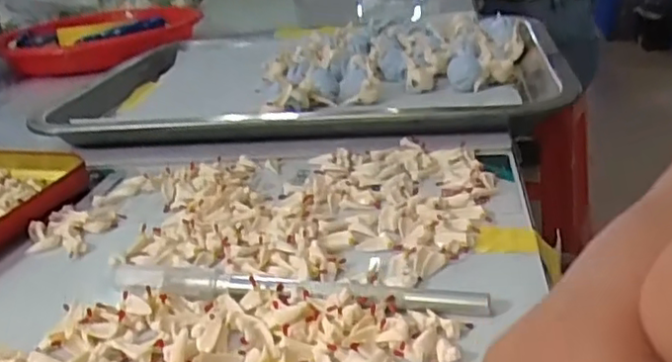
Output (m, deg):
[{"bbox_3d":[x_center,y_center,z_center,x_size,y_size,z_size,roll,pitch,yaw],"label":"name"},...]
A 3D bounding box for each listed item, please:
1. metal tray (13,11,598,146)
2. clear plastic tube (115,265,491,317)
[{"bbox_3d":[-0.014,-0.083,0.496,0.336,0.028,0.246,-1,25,10],"label":"metal tray"},{"bbox_3d":[-0.019,0.040,0.247,0.148,0.007,0.012,2,25,16],"label":"clear plastic tube"}]

